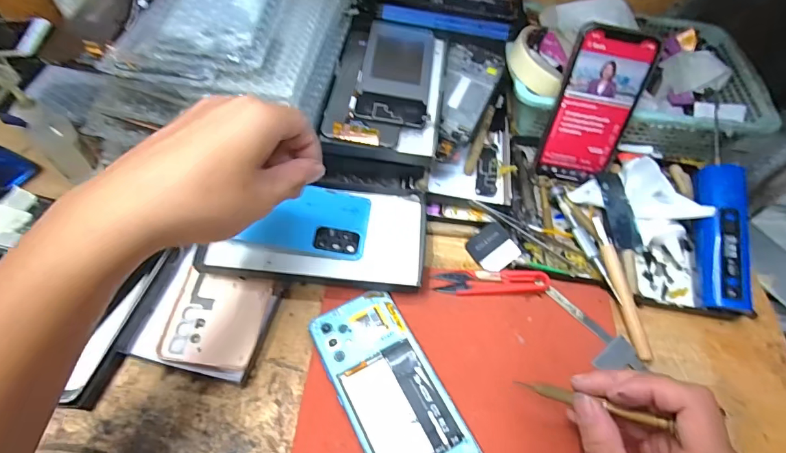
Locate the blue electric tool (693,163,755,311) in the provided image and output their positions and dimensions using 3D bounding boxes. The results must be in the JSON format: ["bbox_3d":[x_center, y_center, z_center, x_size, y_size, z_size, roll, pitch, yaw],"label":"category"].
[{"bbox_3d":[0.291,0.007,0.366,0.030,0.029,0.129,9,76,2],"label":"blue electric tool"}]

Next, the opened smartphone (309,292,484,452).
[{"bbox_3d":[-0.001,0.122,0.308,0.071,0.010,0.155,-24,62,-18],"label":"opened smartphone"}]

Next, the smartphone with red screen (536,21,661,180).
[{"bbox_3d":[0.193,-0.113,0.399,0.070,0.143,0.009,13,30,4],"label":"smartphone with red screen"}]

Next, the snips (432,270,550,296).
[{"bbox_3d":[0.088,0.048,0.366,0.098,0.006,0.022,-1,57,-4],"label":"snips"}]

